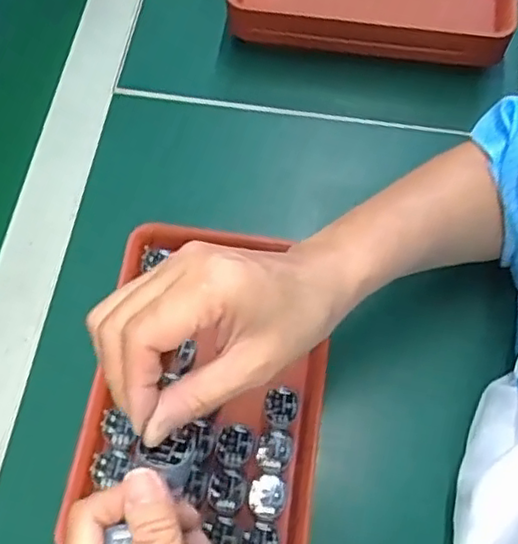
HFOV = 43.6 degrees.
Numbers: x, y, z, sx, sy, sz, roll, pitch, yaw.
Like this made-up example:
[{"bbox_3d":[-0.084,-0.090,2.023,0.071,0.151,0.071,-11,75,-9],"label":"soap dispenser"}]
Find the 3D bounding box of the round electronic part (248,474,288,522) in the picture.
[{"bbox_3d":[0.005,0.148,0.426,0.023,0.004,0.027,12,68,8],"label":"round electronic part"}]

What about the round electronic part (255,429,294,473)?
[{"bbox_3d":[0.010,0.120,0.436,0.023,0.004,0.027,14,68,9],"label":"round electronic part"}]

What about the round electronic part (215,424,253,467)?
[{"bbox_3d":[-0.016,0.117,0.437,0.023,0.004,0.028,14,68,8],"label":"round electronic part"}]

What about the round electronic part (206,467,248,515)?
[{"bbox_3d":[-0.021,0.144,0.425,0.025,0.004,0.028,13,68,8],"label":"round electronic part"}]

